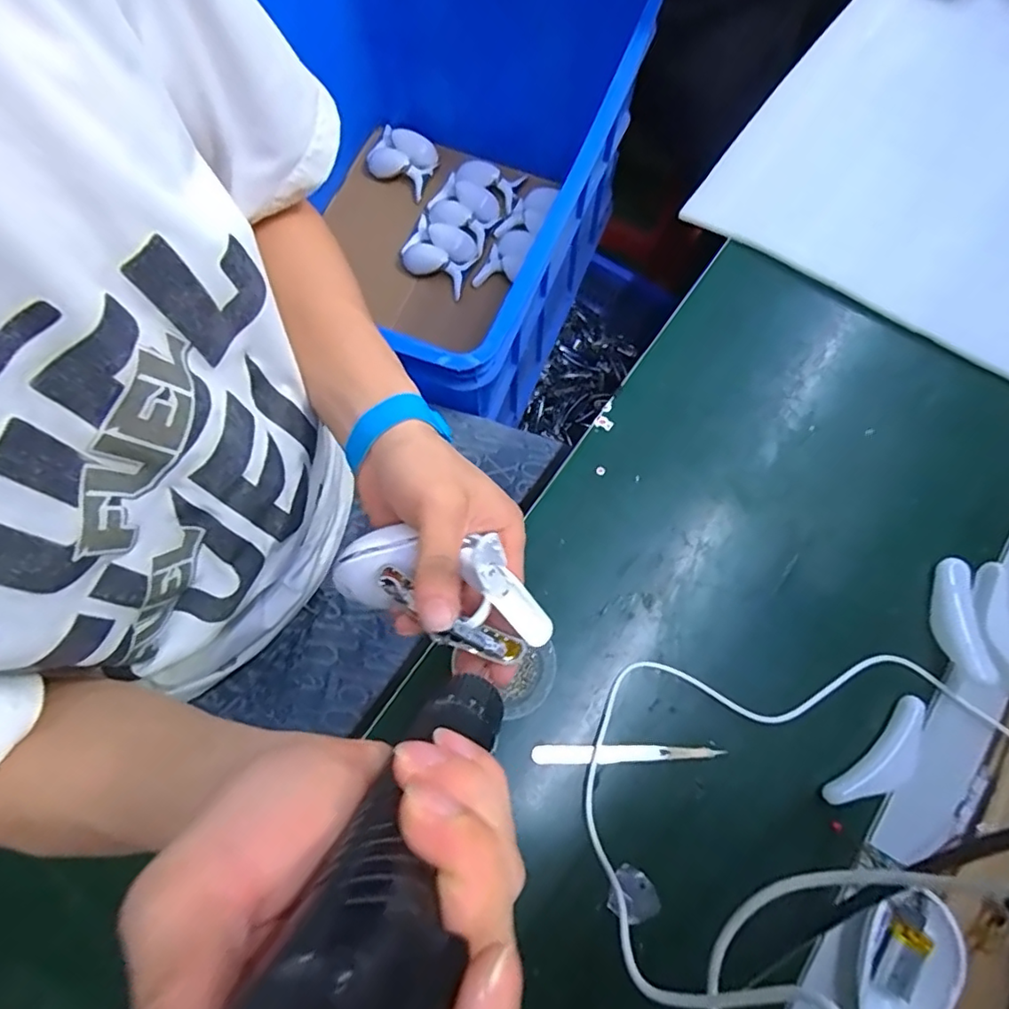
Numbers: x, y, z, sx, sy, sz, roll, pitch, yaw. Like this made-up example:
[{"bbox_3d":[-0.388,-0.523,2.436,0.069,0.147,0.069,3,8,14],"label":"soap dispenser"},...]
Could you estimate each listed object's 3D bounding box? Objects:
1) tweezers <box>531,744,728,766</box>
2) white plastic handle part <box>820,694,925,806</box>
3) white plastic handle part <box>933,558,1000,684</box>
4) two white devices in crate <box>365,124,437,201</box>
[{"bbox_3d":[0.081,0.167,0.385,0.124,0.004,0.012,0,71,1],"label":"tweezers"},{"bbox_3d":[0.244,0.163,0.371,0.087,0.023,0.026,-42,76,-12],"label":"white plastic handle part"},{"bbox_3d":[0.311,0.080,0.400,0.025,0.019,0.081,2,71,2],"label":"white plastic handle part"},{"bbox_3d":[-0.177,-0.602,1.001,0.116,0.037,0.090,31,76,9],"label":"two white devices in crate"}]

